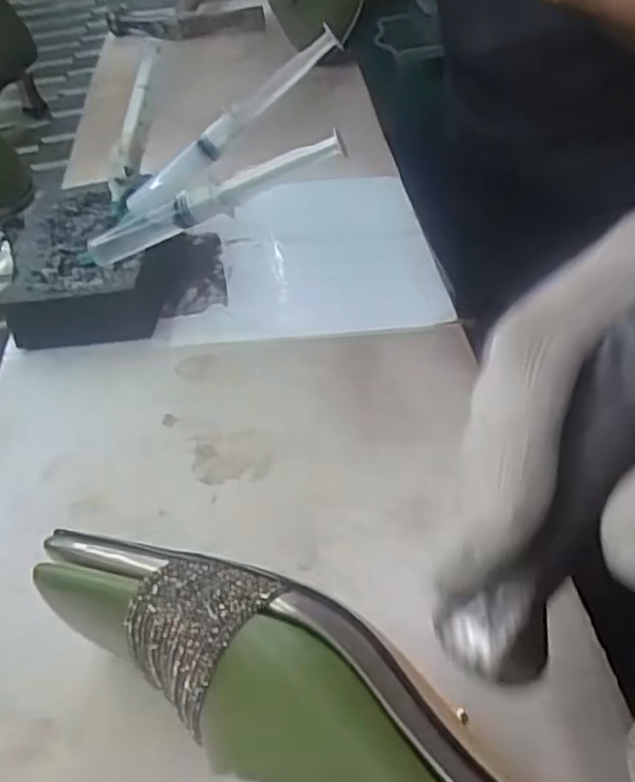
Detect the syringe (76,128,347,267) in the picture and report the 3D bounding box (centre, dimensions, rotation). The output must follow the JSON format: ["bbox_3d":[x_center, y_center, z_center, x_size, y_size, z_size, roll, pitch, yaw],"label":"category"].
[{"bbox_3d":[-0.059,-0.099,0.385,0.156,0.018,0.014,-18,39,20],"label":"syringe"}]

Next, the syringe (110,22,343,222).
[{"bbox_3d":[-0.043,-0.147,0.399,0.134,0.017,0.011,-36,41,14],"label":"syringe"}]

